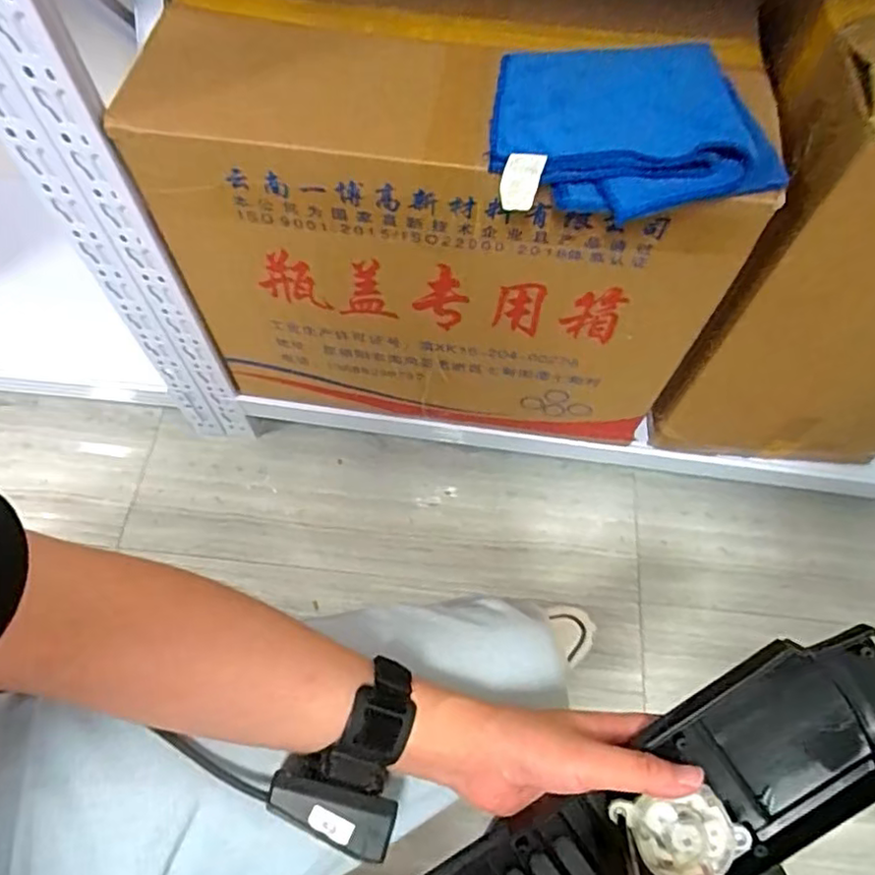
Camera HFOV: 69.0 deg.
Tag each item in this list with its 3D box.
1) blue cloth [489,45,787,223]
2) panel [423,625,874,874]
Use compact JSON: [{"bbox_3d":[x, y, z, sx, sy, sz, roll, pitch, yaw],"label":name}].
[{"bbox_3d":[0.156,-0.275,0.534,0.221,0.048,0.205,-1,63,-2],"label":"blue cloth"},{"bbox_3d":[0.110,0.240,0.365,0.356,0.054,0.096,-35,68,4],"label":"panel"}]

